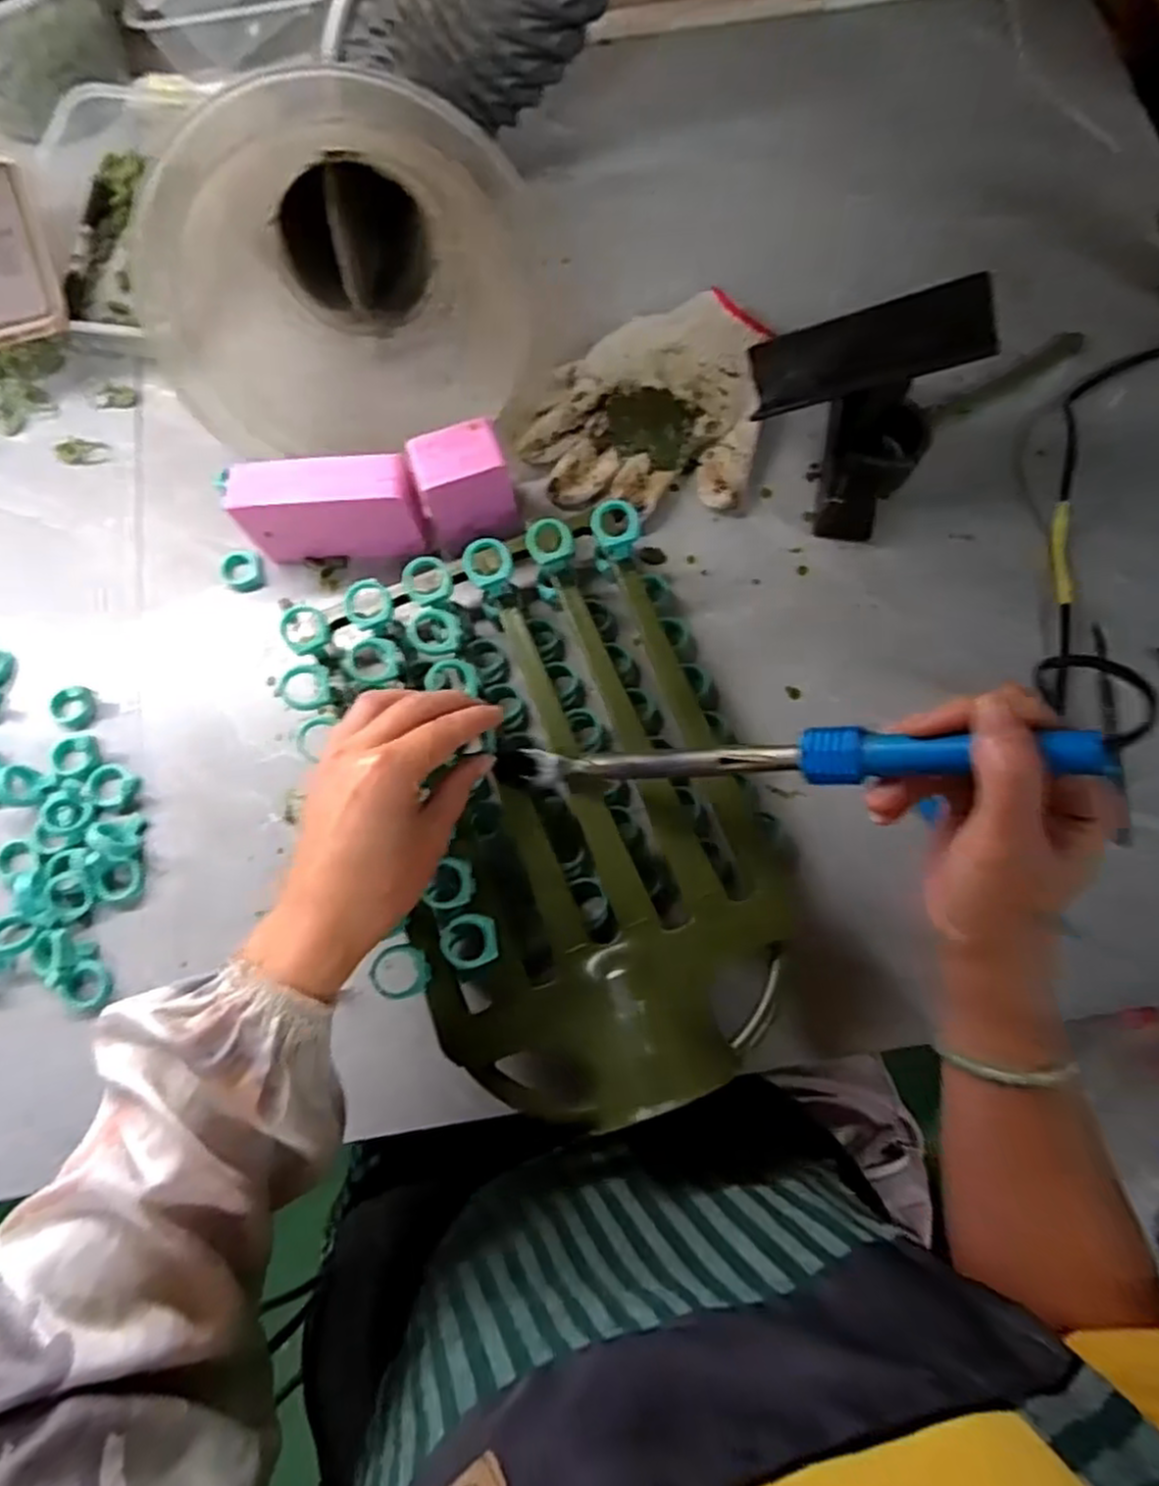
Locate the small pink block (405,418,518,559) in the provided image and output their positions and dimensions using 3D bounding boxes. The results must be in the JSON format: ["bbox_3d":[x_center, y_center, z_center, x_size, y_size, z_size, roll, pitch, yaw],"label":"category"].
[{"bbox_3d":[-0.073,-0.162,0.475,0.058,0.059,0.046,-20,75,-4],"label":"small pink block"}]

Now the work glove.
[{"bbox_3d":[0.052,-0.234,0.523,0.148,0.028,0.165,16,75,6],"label":"work glove"}]

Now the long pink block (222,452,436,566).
[{"bbox_3d":[-0.155,-0.146,0.475,0.109,0.075,0.031,-6,74,0],"label":"long pink block"}]

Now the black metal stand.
[{"bbox_3d":[0.168,-0.197,0.458,0.118,0.120,0.092,1,74,2],"label":"black metal stand"}]

